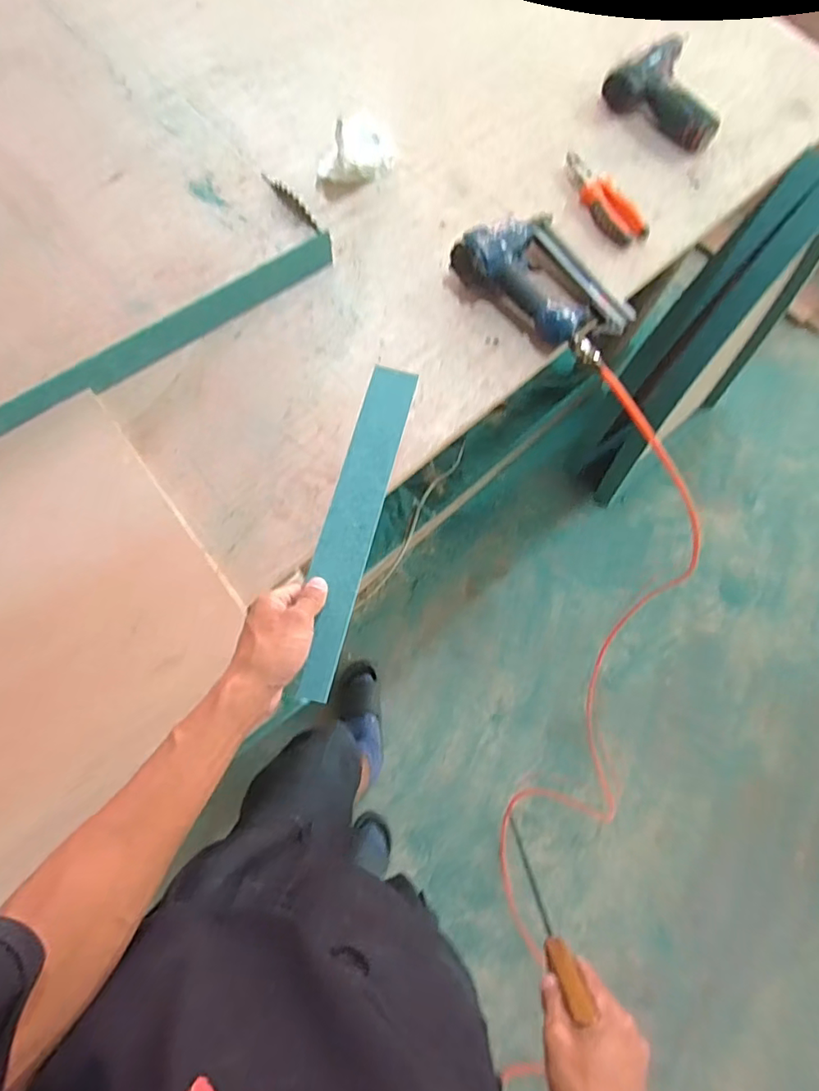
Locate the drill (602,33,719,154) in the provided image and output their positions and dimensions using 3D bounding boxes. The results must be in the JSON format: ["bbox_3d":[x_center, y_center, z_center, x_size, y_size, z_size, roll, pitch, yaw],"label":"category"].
[{"bbox_3d":[0.422,-0.731,0.873,0.188,0.047,0.153,34,75,8],"label":"drill"}]

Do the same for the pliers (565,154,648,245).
[{"bbox_3d":[0.292,-0.526,0.825,0.052,0.021,0.168,-32,77,-11],"label":"pliers"}]

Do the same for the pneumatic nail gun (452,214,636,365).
[{"bbox_3d":[0.195,-0.368,0.756,0.249,0.054,0.149,40,76,9],"label":"pneumatic nail gun"}]

